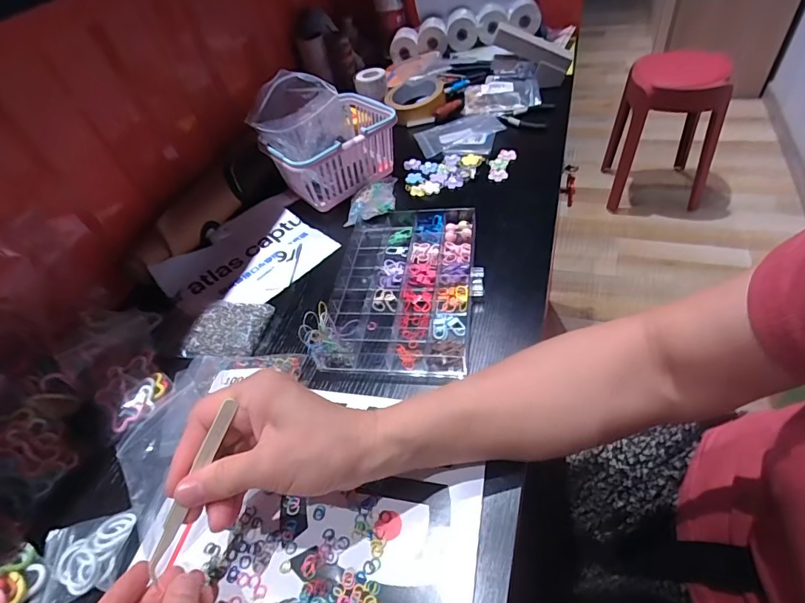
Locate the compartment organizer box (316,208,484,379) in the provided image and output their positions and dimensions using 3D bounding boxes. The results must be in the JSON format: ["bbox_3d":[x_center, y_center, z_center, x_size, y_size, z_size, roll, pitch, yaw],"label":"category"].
[{"bbox_3d":[0.002,-0.020,0.450,0.147,0.031,0.212,-1,48,10],"label":"compartment organizer box"}]

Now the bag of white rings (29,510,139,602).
[{"bbox_3d":[-0.232,0.186,0.314,0.069,0.019,0.058,-15,47,-3],"label":"bag of white rings"}]

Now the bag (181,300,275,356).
[{"bbox_3d":[-0.180,0.027,0.445,0.078,0.014,0.067,7,50,17],"label":"bag"}]

